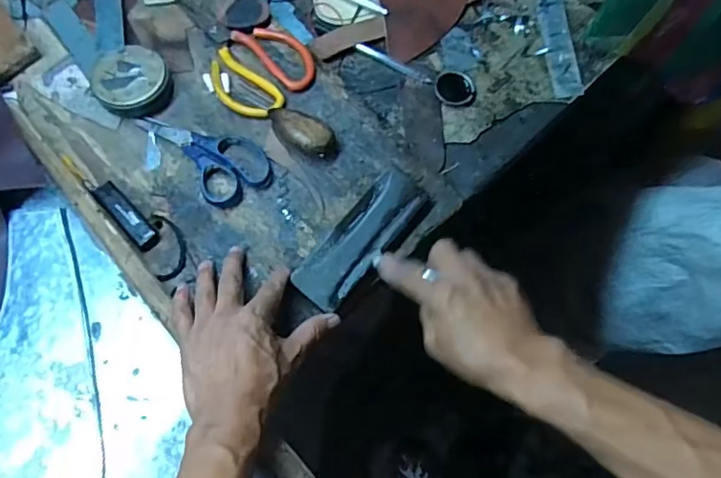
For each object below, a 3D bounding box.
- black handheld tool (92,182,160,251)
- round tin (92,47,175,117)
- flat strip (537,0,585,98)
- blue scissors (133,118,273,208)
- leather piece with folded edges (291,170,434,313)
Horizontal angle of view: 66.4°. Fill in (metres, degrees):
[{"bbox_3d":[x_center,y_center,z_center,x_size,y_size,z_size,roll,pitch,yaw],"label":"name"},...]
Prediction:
[{"bbox_3d":[-0.226,-0.022,0.530,0.084,0.007,0.030,43,41,14],"label":"black handheld tool"},{"bbox_3d":[-0.235,-0.165,0.566,0.072,0.029,0.071,0,73,-1],"label":"round tin"},{"bbox_3d":[0.222,-0.230,0.621,0.033,0.006,0.161,-3,70,0],"label":"flat strip"},{"bbox_3d":[-0.155,-0.094,0.558,0.071,0.015,0.147,-41,78,-12],"label":"blue scissors"},{"bbox_3d":[0.003,-0.001,0.517,0.052,0.015,0.149,40,74,10],"label":"leather piece with folded edges"}]

